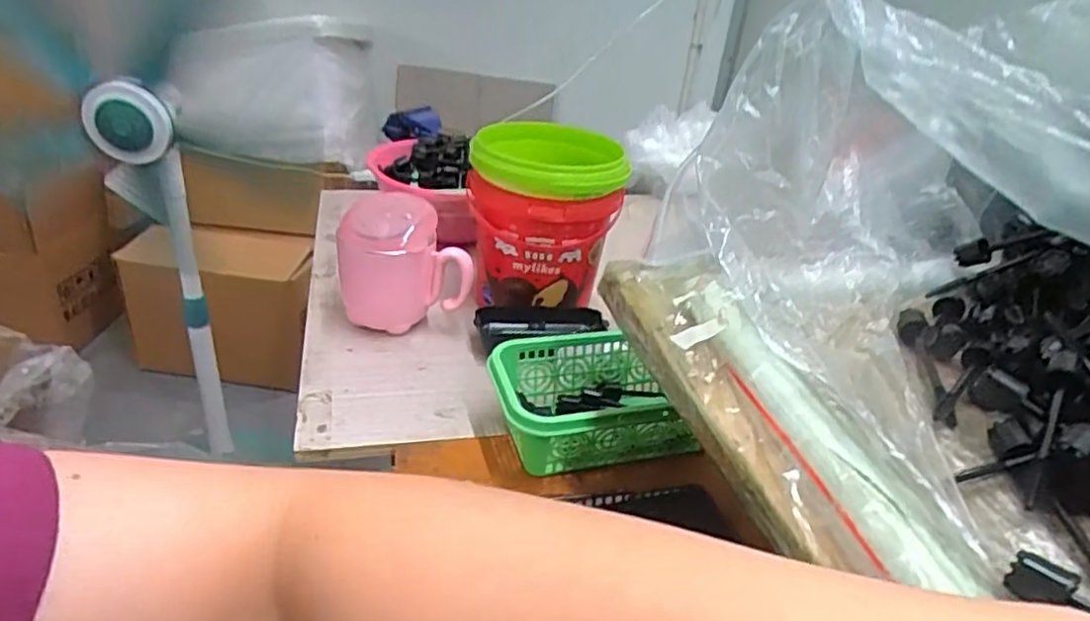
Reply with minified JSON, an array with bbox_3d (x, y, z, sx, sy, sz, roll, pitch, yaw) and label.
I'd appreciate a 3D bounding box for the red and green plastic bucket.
[{"bbox_3d":[-0.002,-0.086,0.591,0.127,0.129,0.126,6,29,-3],"label":"red and green plastic bucket"}]

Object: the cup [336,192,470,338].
[{"bbox_3d":[-0.119,-0.040,0.557,0.101,0.100,0.073,-5,32,-21],"label":"cup"}]

